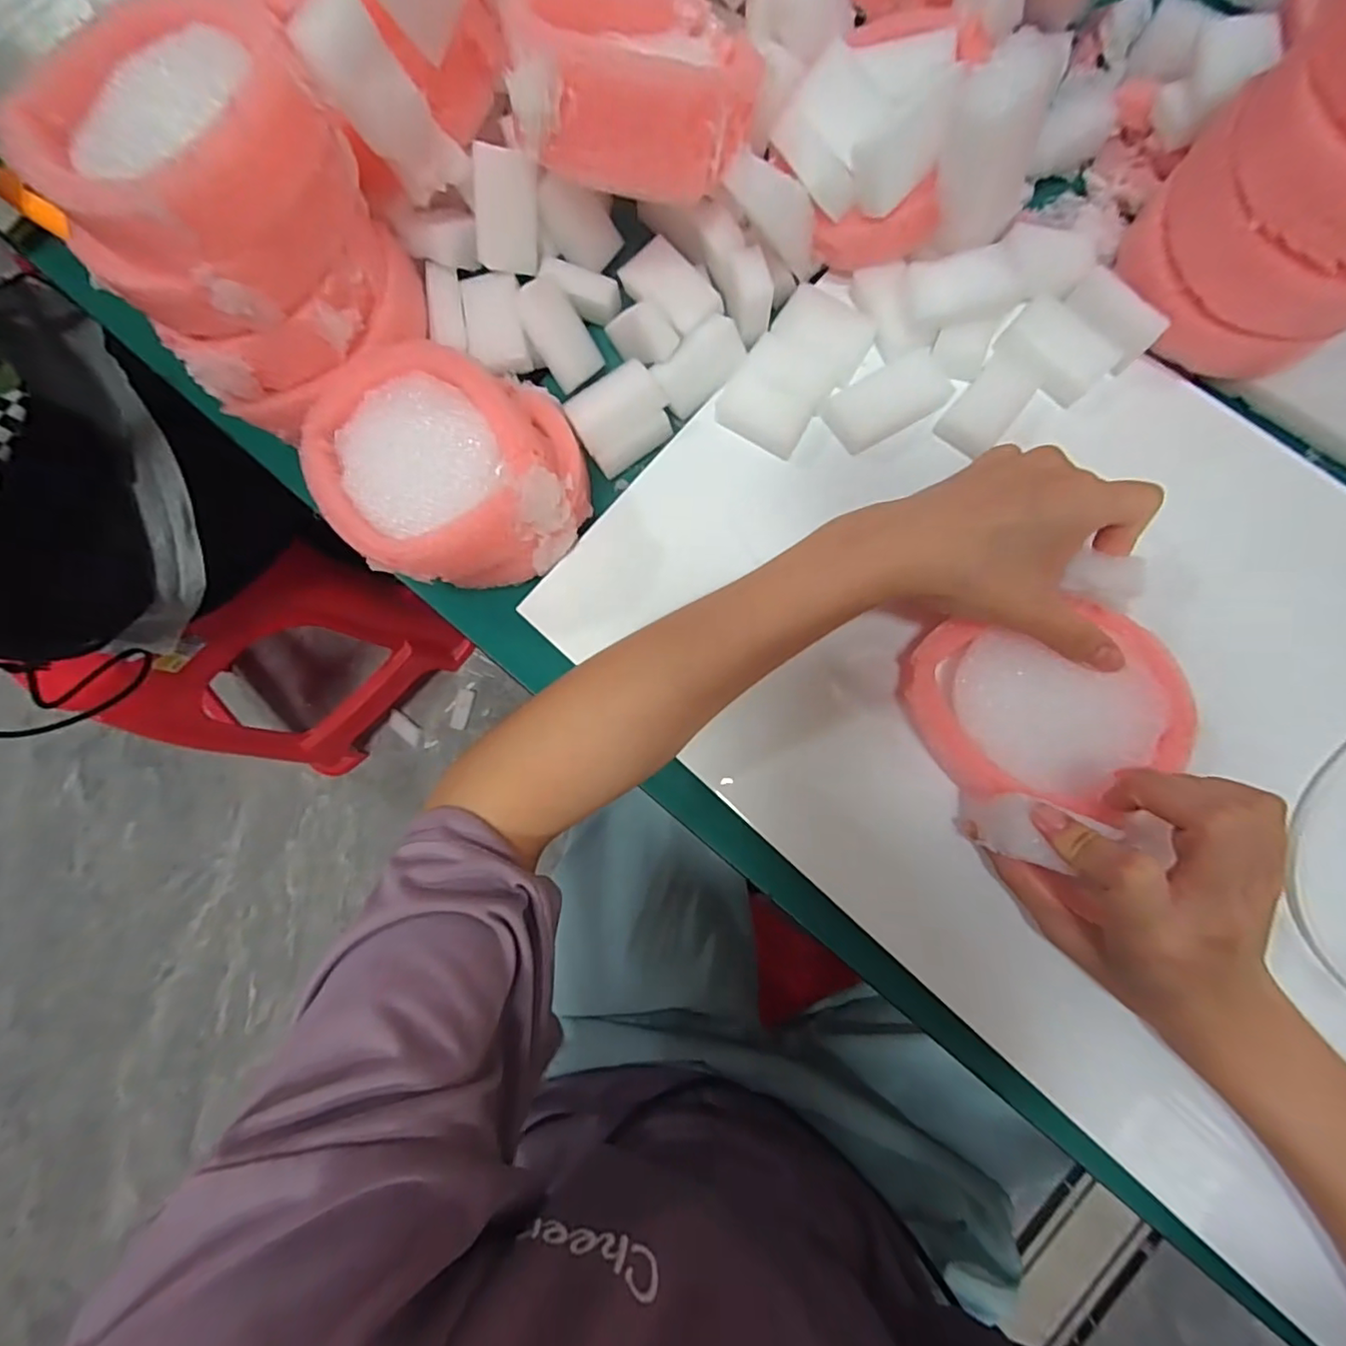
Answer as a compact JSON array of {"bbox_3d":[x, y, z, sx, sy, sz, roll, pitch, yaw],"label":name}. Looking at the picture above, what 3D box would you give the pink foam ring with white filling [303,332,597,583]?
[{"bbox_3d":[-0.102,-0.097,0.278,0.106,0.051,0.112,-1,82,5],"label":"pink foam ring with white filling"}]

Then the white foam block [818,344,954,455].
[{"bbox_3d":[0.105,-0.133,0.288,0.054,0.017,0.031,-30,80,0],"label":"white foam block"}]

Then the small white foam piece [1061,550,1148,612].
[{"bbox_3d":[0.172,-0.037,0.237,0.026,0.012,0.019,7,111,8],"label":"small white foam piece"}]

